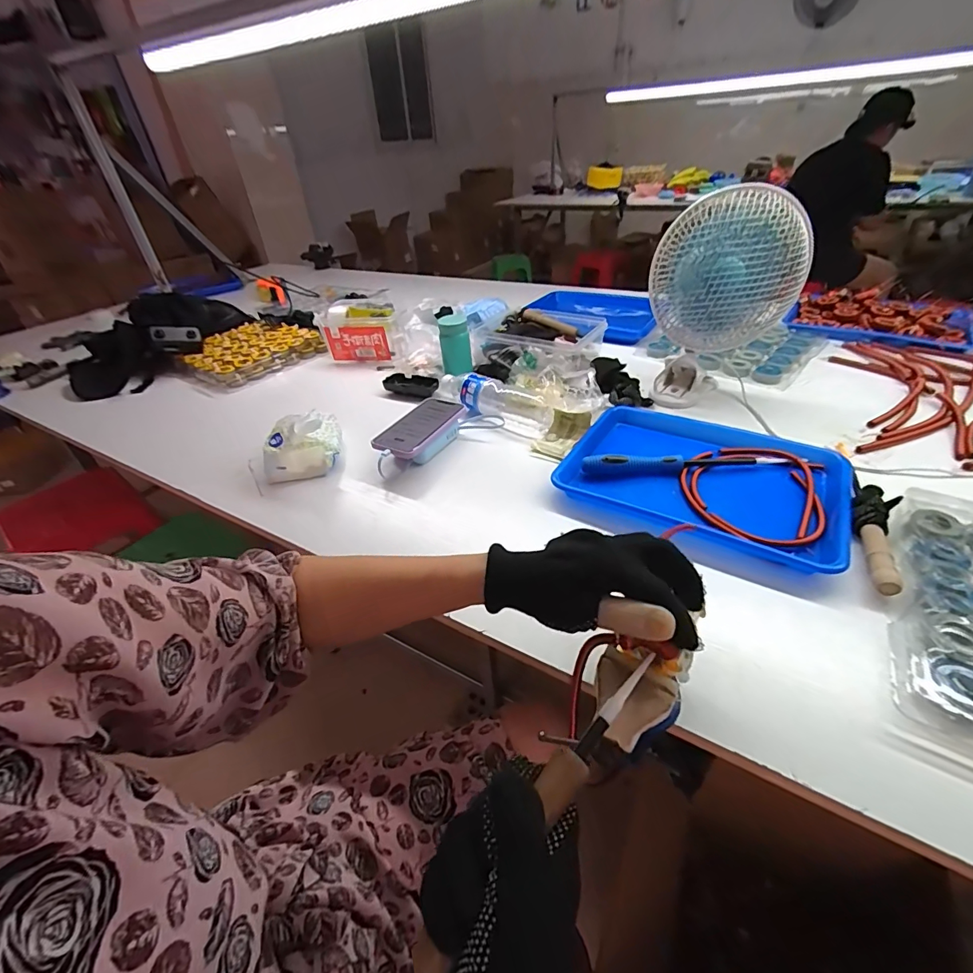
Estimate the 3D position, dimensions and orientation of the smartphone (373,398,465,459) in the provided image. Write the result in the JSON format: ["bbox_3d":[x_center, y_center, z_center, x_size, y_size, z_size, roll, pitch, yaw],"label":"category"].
[{"bbox_3d":[-0.106,-0.093,0.701,0.081,0.020,0.157,17,43,29],"label":"smartphone"}]

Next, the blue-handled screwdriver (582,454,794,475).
[{"bbox_3d":[0.276,-0.036,0.624,0.279,0.033,0.025,-5,38,0],"label":"blue-handled screwdriver"}]

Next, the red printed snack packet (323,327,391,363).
[{"bbox_3d":[-0.291,-0.320,1.003,0.132,0.080,0.022,4,42,8],"label":"red printed snack packet"}]

